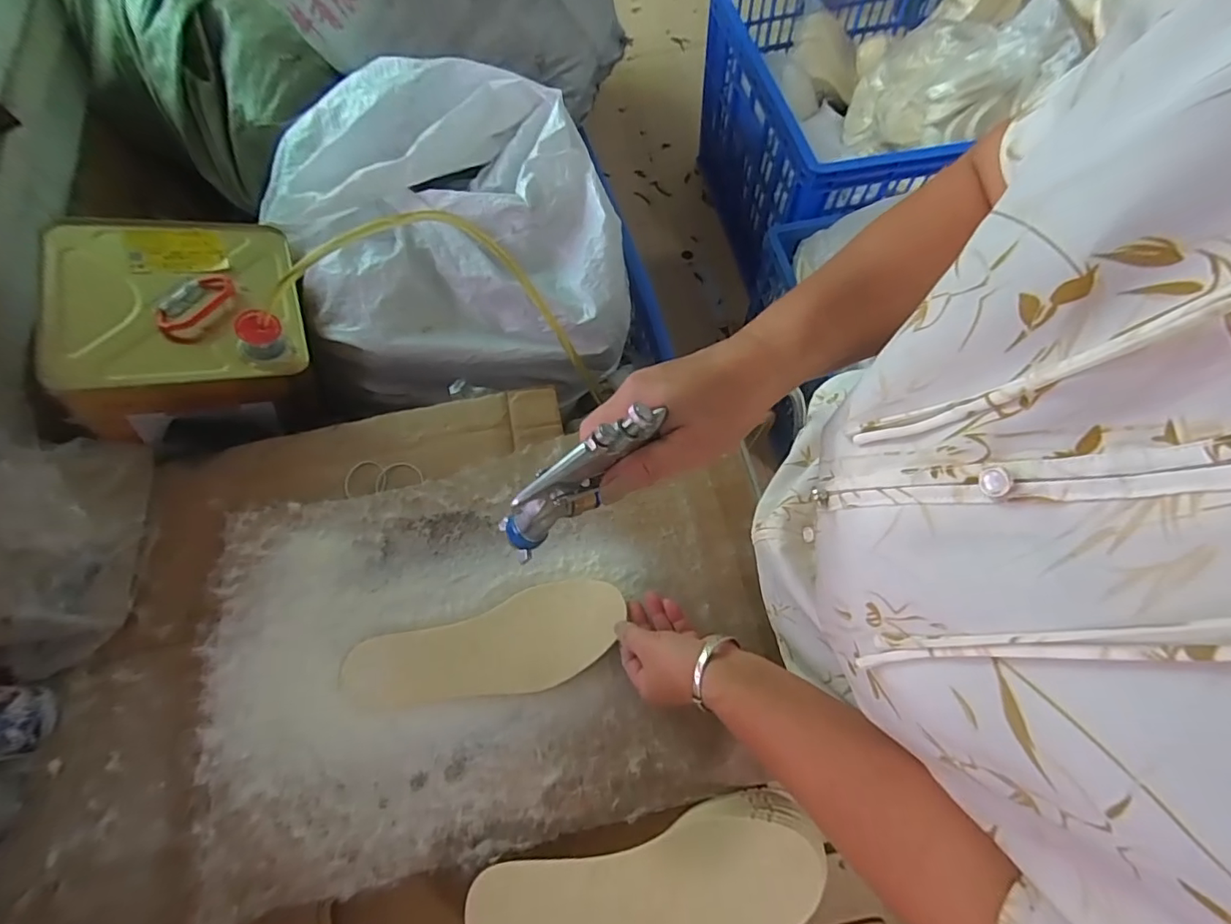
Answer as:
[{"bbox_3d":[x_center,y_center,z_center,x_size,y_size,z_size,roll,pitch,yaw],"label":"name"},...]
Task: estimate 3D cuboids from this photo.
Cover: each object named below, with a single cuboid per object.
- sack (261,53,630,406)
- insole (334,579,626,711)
[{"bbox_3d":[-0.228,-0.323,0.731,0.461,0.225,0.419,-7,68,-1],"label":"sack"},{"bbox_3d":[-0.122,0.179,0.506,0.263,0.006,0.086,-13,69,-5],"label":"insole"}]

